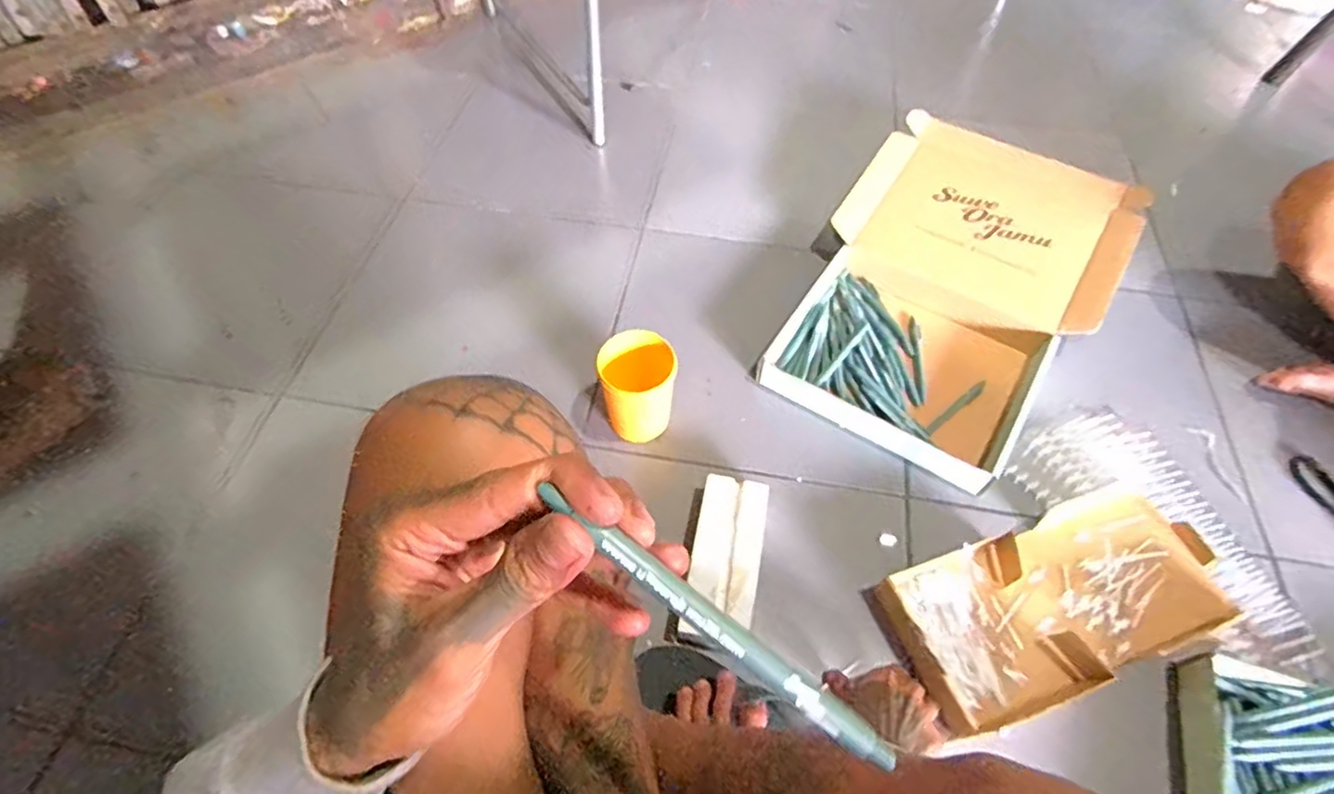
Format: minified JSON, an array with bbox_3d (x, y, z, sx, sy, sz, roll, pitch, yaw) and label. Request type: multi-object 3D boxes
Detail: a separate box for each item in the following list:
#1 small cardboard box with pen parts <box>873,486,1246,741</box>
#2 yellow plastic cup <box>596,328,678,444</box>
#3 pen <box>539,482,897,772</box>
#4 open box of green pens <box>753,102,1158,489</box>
[{"bbox_3d":[0.407,0.208,0.658,0.367,0.047,0.166,-17,59,-11],"label":"small cardboard box with pen parts"},{"bbox_3d":[-0.034,-0.011,0.750,0.085,0.105,0.085,0,57,-1],"label":"yellow plastic cup"},{"bbox_3d":[0.019,0.077,0.207,0.139,0.008,0.011,39,62,-2],"label":"pen"},{"bbox_3d":[0.385,-0.160,0.870,0.364,0.092,0.530,31,62,18],"label":"open box of green pens"}]

